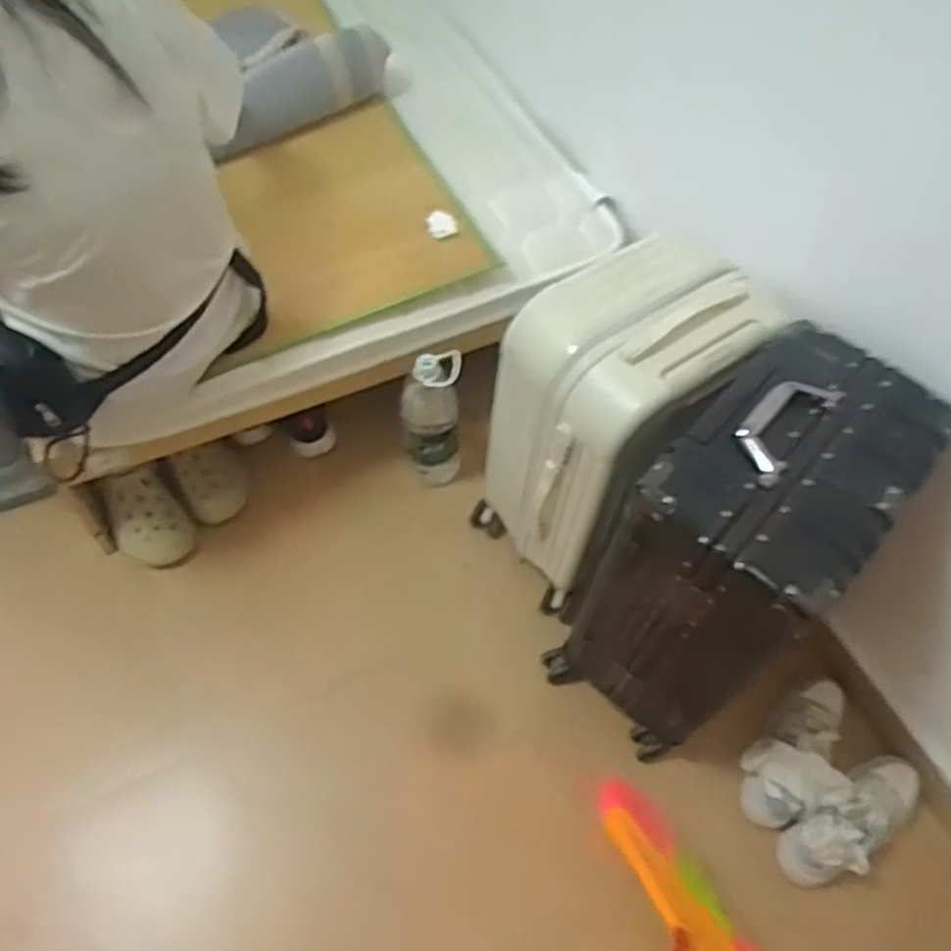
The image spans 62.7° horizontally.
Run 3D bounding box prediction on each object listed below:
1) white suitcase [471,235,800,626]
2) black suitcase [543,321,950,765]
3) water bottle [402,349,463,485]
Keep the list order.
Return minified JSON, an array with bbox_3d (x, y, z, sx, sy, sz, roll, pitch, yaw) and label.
[{"bbox_3d":[0.227,-0.058,1.315,0.341,0.615,0.267,-27,63,-19],"label":"white suitcase"},{"bbox_3d":[0.361,0.119,1.171,0.278,0.620,0.418,38,63,19],"label":"black suitcase"},{"bbox_3d":[-0.084,-0.096,1.491,0.108,0.360,0.106,2,58,-2],"label":"water bottle"}]

